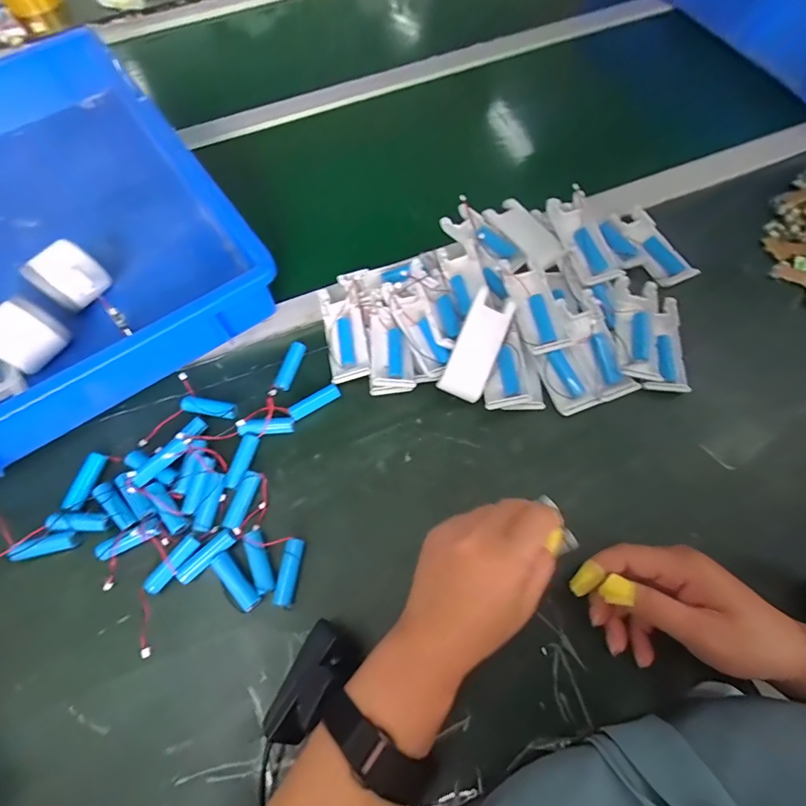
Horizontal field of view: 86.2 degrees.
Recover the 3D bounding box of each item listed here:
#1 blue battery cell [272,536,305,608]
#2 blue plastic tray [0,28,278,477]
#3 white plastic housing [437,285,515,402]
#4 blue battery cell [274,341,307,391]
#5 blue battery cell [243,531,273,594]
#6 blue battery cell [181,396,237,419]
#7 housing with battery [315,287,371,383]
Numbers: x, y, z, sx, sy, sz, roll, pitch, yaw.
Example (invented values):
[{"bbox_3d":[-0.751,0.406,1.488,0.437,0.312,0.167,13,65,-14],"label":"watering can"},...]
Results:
[{"bbox_3d":[-0.089,0.134,0.342,0.015,0.016,0.049,7,66,6],"label":"blue battery cell"},{"bbox_3d":[-0.424,-0.202,0.471,0.348,0.073,0.528,-36,69,-13],"label":"blue plastic tray"},{"bbox_3d":[0.070,-0.052,0.395,0.042,0.008,0.099,23,88,-13],"label":"white plastic housing"},{"bbox_3d":[-0.112,-0.036,0.430,0.016,0.015,0.051,17,67,10],"label":"blue battery cell"},{"bbox_3d":[-0.116,0.126,0.346,0.012,0.014,0.052,-20,66,-7],"label":"blue battery cell"},{"bbox_3d":[-0.185,0.005,0.411,0.052,0.017,0.013,8,66,6],"label":"blue battery cell"},{"bbox_3d":[-0.058,-0.070,0.436,0.040,0.021,0.103,-11,65,-3],"label":"housing with battery"}]

